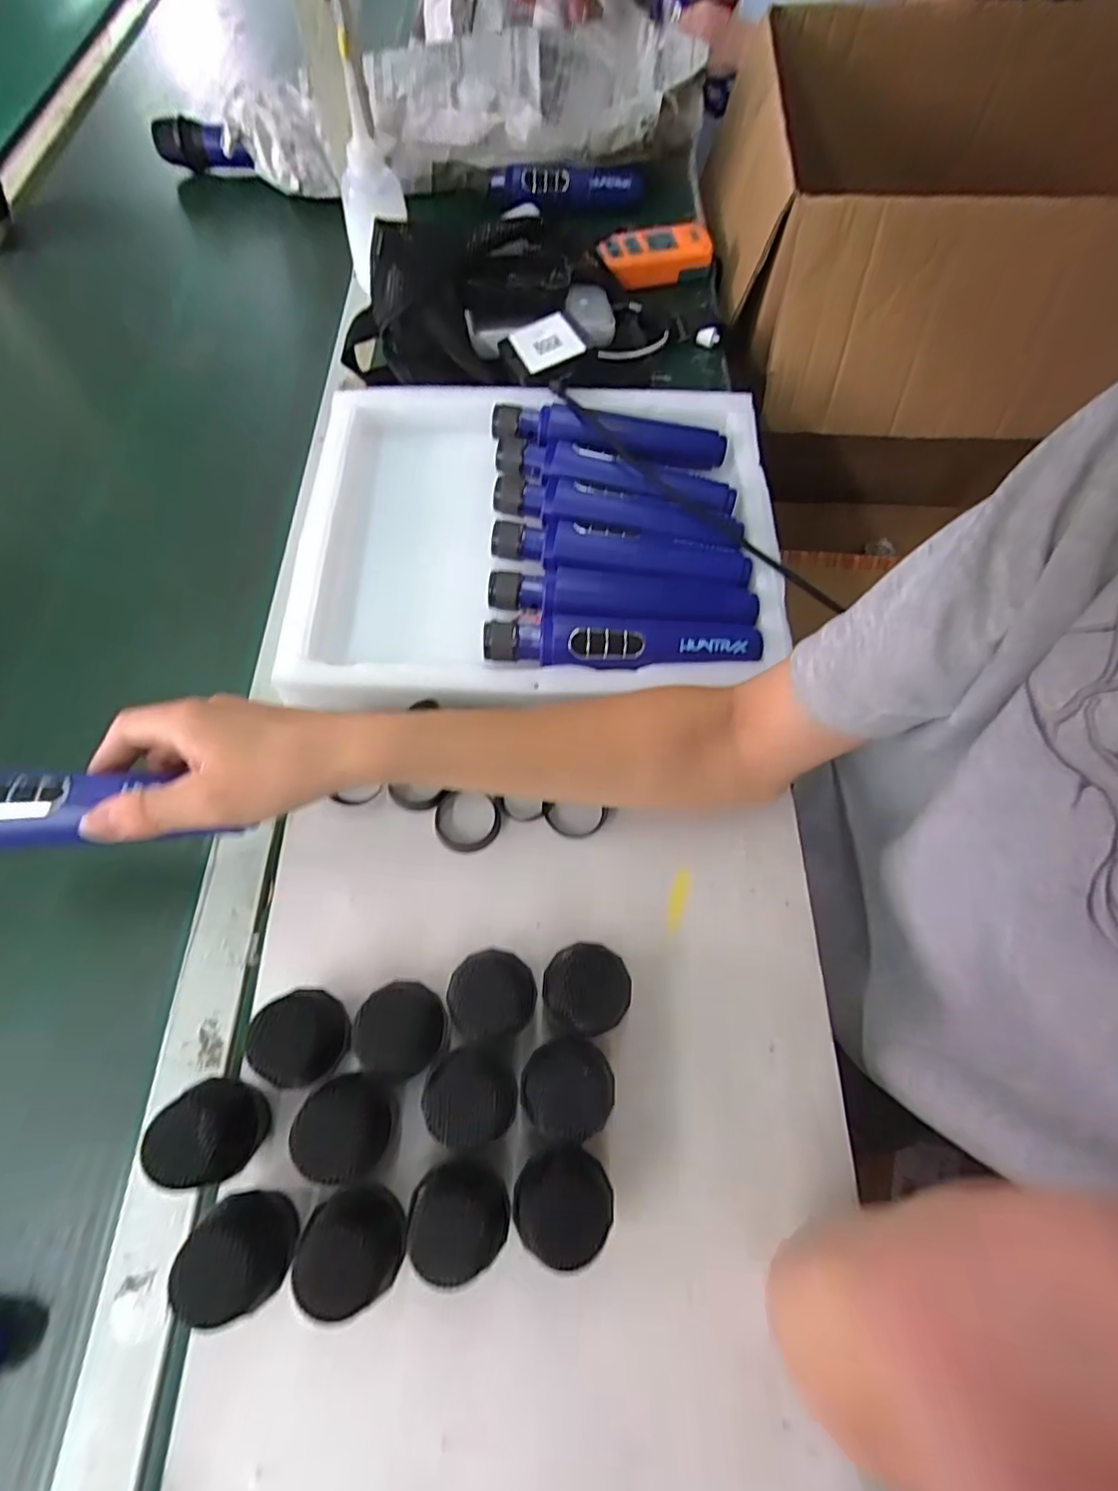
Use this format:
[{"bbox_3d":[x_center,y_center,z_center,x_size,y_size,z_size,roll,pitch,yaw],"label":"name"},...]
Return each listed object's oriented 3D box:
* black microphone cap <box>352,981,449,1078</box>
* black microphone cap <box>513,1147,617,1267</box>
[{"bbox_3d":[-0.086,0.158,0.338,0.040,0.057,0.045,24,68,9],"label":"black microphone cap"},{"bbox_3d":[0.002,0.225,0.303,0.045,0.049,0.044,0,66,-1],"label":"black microphone cap"}]

